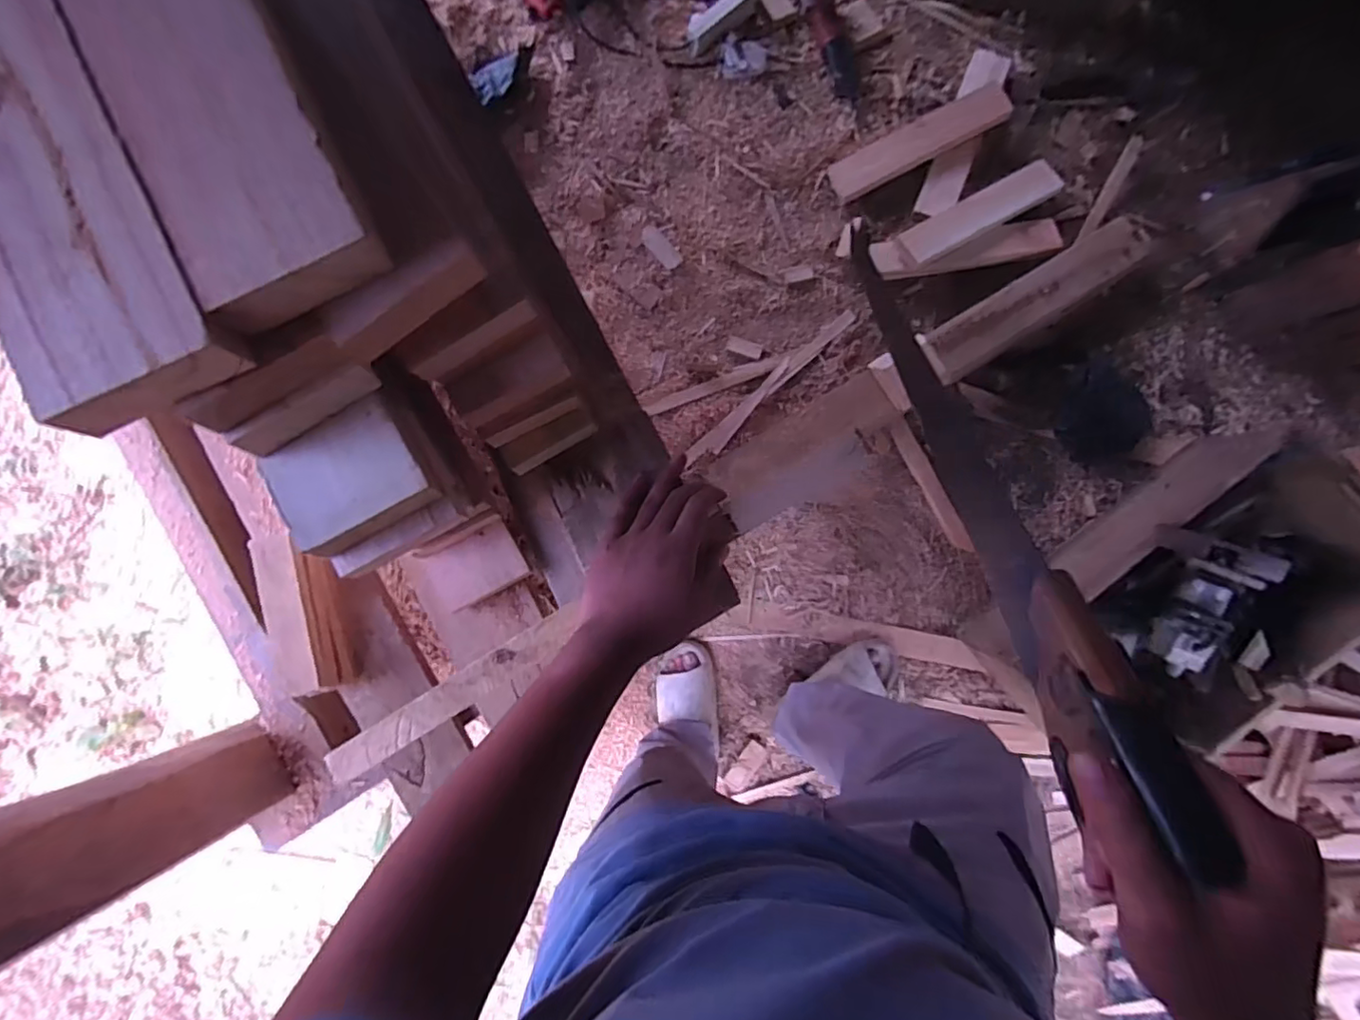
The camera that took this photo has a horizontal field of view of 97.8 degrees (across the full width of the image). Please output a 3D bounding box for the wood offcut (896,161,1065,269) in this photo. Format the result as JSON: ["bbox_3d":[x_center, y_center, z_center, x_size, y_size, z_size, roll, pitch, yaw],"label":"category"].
[{"bbox_3d":[0.662,-0.656,1.302,0.374,0.027,0.091,-29,88,-4],"label":"wood offcut"}]

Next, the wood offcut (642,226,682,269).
[{"bbox_3d":[-0.043,-0.589,1.328,0.045,0.015,0.116,-41,89,-5],"label":"wood offcut"}]

